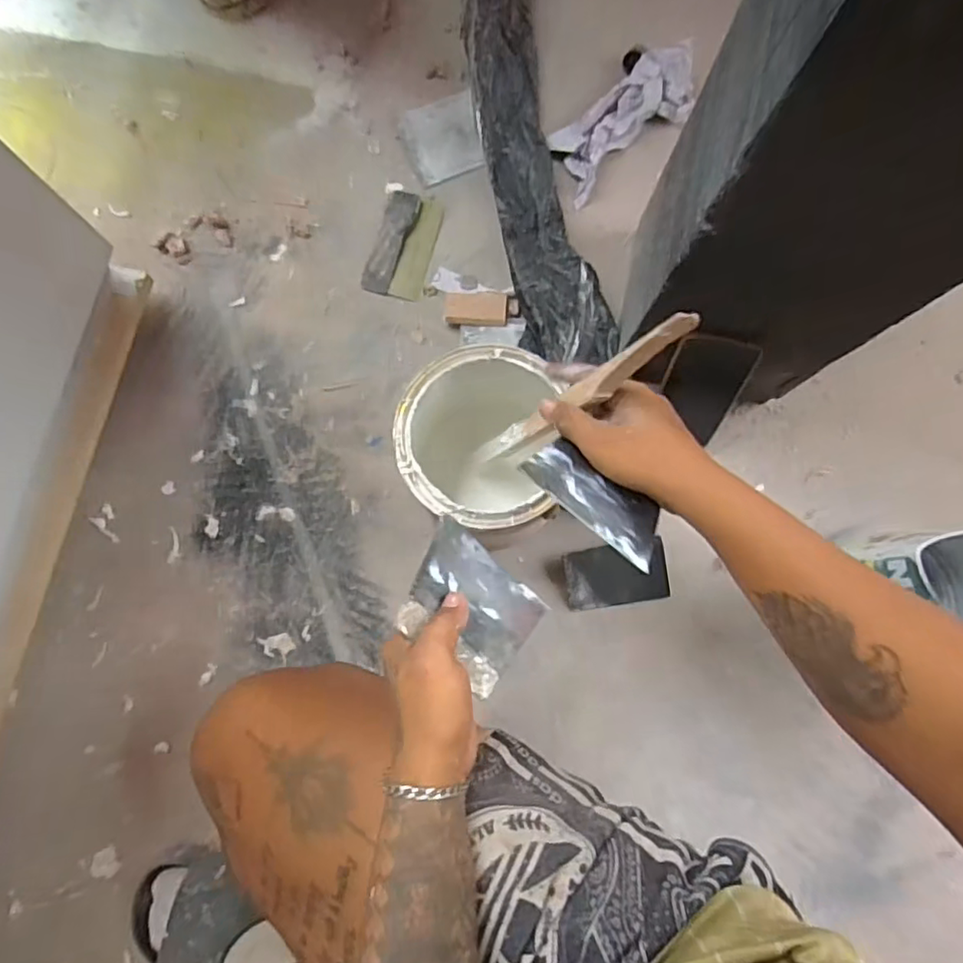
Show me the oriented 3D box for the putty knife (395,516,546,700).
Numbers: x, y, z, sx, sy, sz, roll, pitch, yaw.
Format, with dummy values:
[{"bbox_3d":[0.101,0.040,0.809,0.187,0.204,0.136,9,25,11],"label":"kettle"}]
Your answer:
[{"bbox_3d":[-0.006,0.090,0.433,0.102,0.006,0.093,42,47,-11],"label":"putty knife"}]

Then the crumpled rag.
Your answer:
[{"bbox_3d":[0.181,-0.478,0.786,0.239,0.056,0.117,-44,83,-7],"label":"crumpled rag"}]

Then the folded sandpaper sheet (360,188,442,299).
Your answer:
[{"bbox_3d":[-0.098,-0.300,0.767,0.072,0.015,0.139,13,81,2],"label":"folded sandpaper sheet"}]

